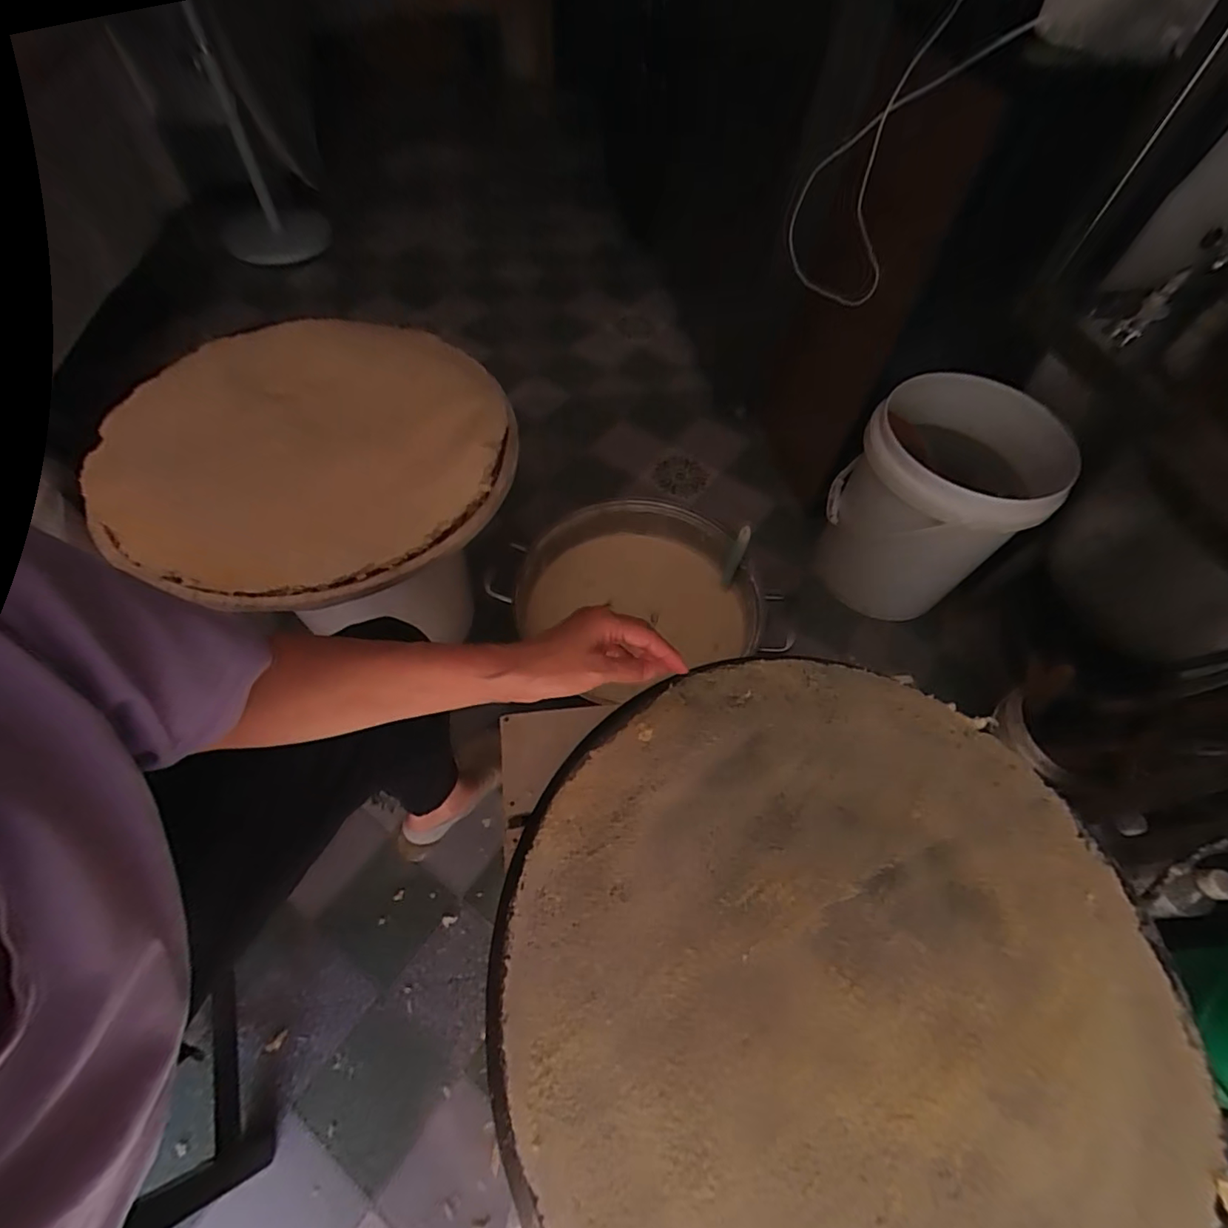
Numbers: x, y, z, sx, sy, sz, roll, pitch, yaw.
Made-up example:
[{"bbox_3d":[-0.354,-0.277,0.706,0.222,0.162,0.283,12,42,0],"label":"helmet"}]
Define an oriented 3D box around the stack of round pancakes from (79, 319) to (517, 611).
[{"bbox_3d":[-0.374,-0.223,0.705,0.467,0.061,0.483,22,59,10],"label":"stack of round pancakes"}]

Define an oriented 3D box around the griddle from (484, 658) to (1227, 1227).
[{"bbox_3d":[0.156,0.250,0.398,0.460,0.025,0.460,0,60,0],"label":"griddle"}]

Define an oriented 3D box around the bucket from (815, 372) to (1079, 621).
[{"bbox_3d":[0.563,-0.206,1.005,0.299,0.335,0.328,2,58,-2],"label":"bucket"}]

